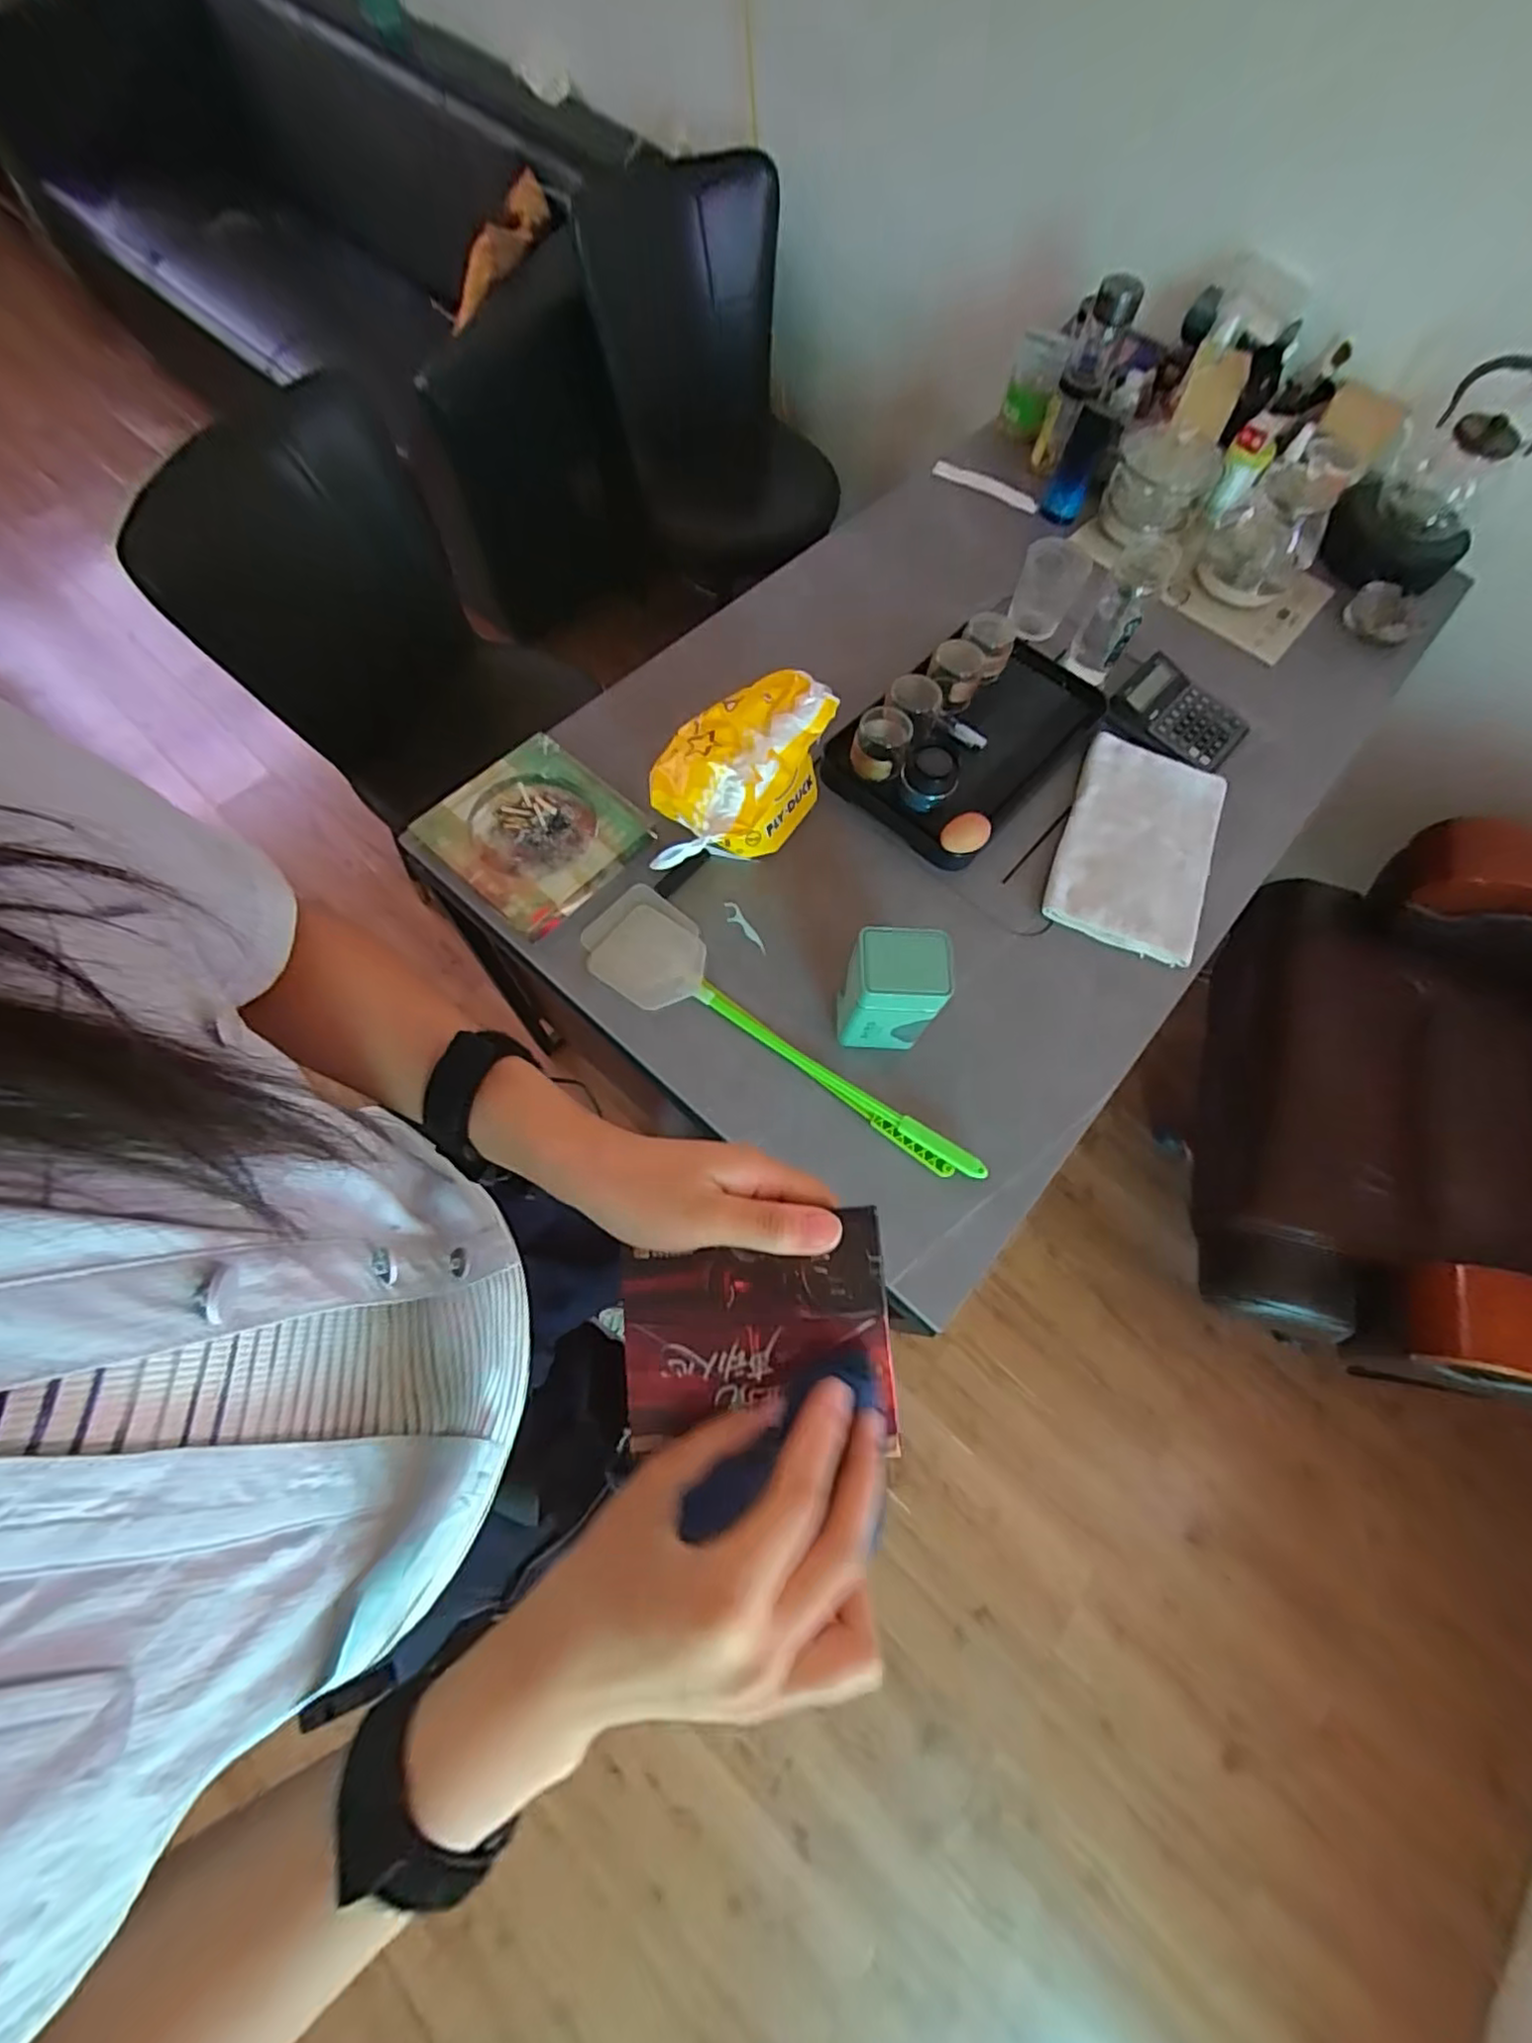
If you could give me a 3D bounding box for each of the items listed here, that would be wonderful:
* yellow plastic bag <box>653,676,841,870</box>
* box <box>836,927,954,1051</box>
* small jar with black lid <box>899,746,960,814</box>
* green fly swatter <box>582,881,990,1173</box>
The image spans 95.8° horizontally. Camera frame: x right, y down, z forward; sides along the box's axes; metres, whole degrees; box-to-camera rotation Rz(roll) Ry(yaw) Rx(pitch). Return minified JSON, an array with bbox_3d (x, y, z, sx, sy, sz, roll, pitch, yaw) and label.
[{"bbox_3d":[-0.039,-0.275,0.807,0.253,0.138,0.133,-41,77,-18],"label":"yellow plastic bag"},{"bbox_3d":[0.126,-0.025,0.719,0.091,0.162,0.078,5,68,-3],"label":"box"},{"bbox_3d":[0.200,-0.299,0.857,0.059,0.059,0.062,2,69,-4],"label":"small jar with black lid"},{"bbox_3d":[0.015,0.009,0.759,0.493,0.022,0.120,32,72,9],"label":"green fly swatter"}]

